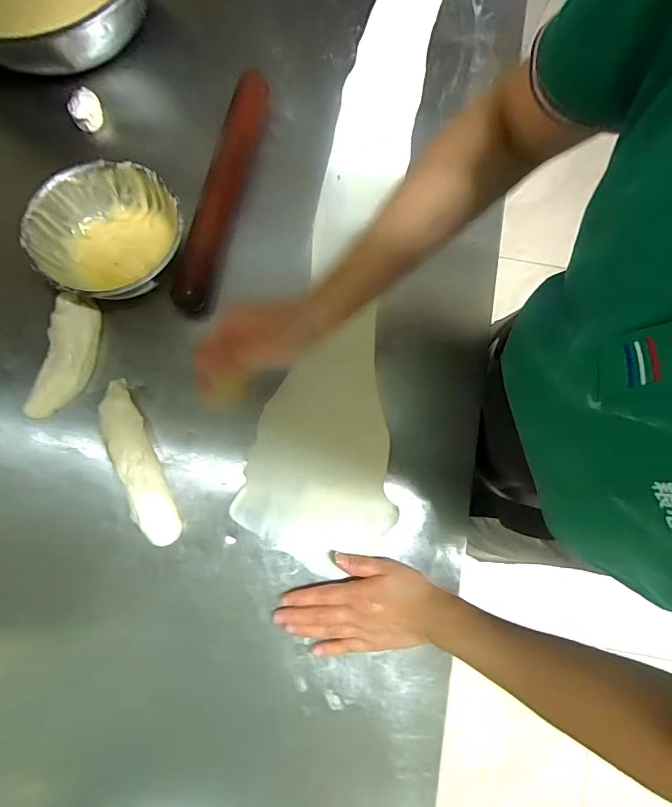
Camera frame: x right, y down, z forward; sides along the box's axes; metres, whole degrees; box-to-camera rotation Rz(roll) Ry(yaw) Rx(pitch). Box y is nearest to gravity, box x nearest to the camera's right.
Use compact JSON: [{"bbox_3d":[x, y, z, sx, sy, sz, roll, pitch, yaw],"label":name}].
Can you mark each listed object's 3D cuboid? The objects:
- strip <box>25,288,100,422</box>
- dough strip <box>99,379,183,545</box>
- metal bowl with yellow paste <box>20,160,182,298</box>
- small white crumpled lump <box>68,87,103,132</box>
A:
[{"bbox_3d":[-0.308,-0.054,0.480,0.045,0.031,0.144,9,80,1],"label":"strip"},{"bbox_3d":[-0.223,0.065,0.468,0.043,0.031,0.189,-22,81,-5],"label":"dough strip"},{"bbox_3d":[-0.256,-0.188,0.484,0.160,0.062,0.160,0,80,-1],"label":"metal bowl with yellow paste"},{"bbox_3d":[-0.324,-0.380,0.540,0.039,0.027,0.038,0,80,-1],"label":"small white crumpled lump"}]

